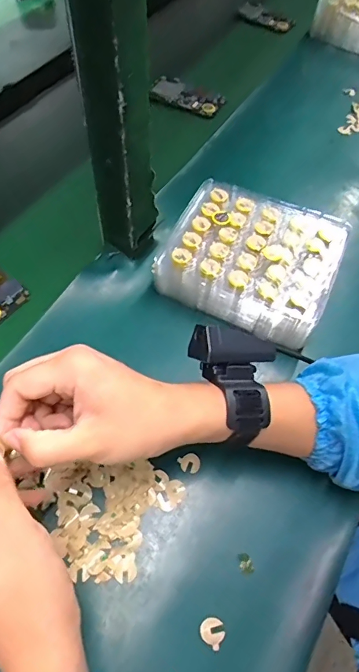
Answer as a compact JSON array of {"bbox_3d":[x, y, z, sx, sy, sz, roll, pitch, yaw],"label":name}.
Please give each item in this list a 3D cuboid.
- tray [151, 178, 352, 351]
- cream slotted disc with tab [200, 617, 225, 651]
[{"bbox_3d":[0.083,-0.088,0.504,0.189,0.071,0.156,23,60,12],"label":"tray"},{"bbox_3d":[0.025,0.219,0.325,0.019,0.004,0.017,34,64,20],"label":"cream slotted disc with tab"}]

